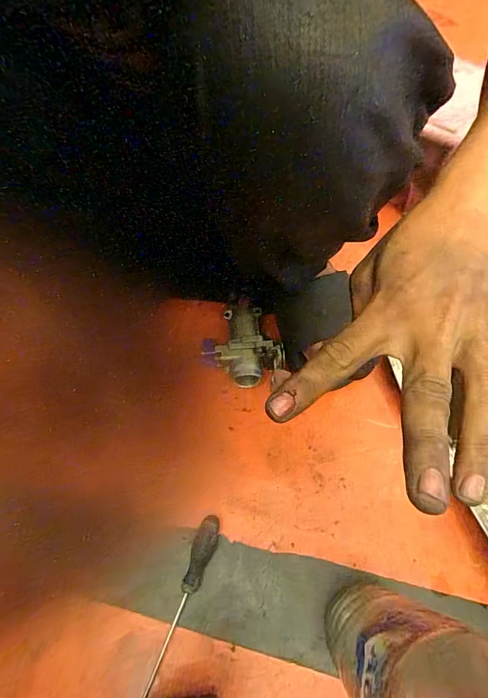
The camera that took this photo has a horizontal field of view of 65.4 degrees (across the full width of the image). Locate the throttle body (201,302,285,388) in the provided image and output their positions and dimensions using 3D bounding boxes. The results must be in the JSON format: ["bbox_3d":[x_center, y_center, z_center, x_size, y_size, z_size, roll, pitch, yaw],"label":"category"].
[{"bbox_3d":[-0.001,-0.004,0.518,0.098,0.064,0.128,-7,63,0],"label":"throttle body"}]

